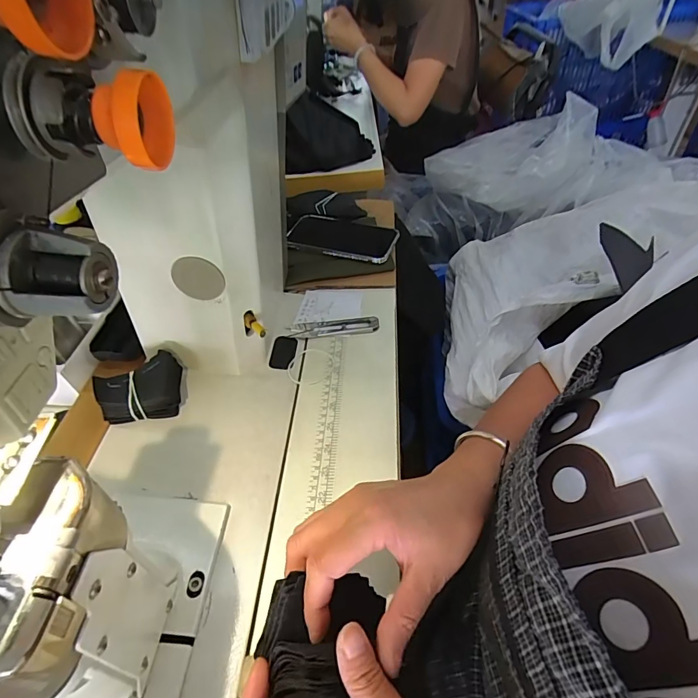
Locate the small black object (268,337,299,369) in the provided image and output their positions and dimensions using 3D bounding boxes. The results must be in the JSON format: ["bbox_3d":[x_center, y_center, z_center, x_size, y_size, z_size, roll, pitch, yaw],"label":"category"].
[{"bbox_3d":[-0.079,0.004,0.502,0.029,0.005,0.053,-2,46,5],"label":"small black object"}]

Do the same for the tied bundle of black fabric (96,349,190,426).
[{"bbox_3d":[-0.209,0.043,0.423,0.073,0.051,0.062,-11,47,-6],"label":"tied bundle of black fabric"}]

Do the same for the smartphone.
[{"bbox_3d":[-0.012,-0.170,0.628,0.165,0.010,0.086,13,51,17],"label":"smartphone"}]

